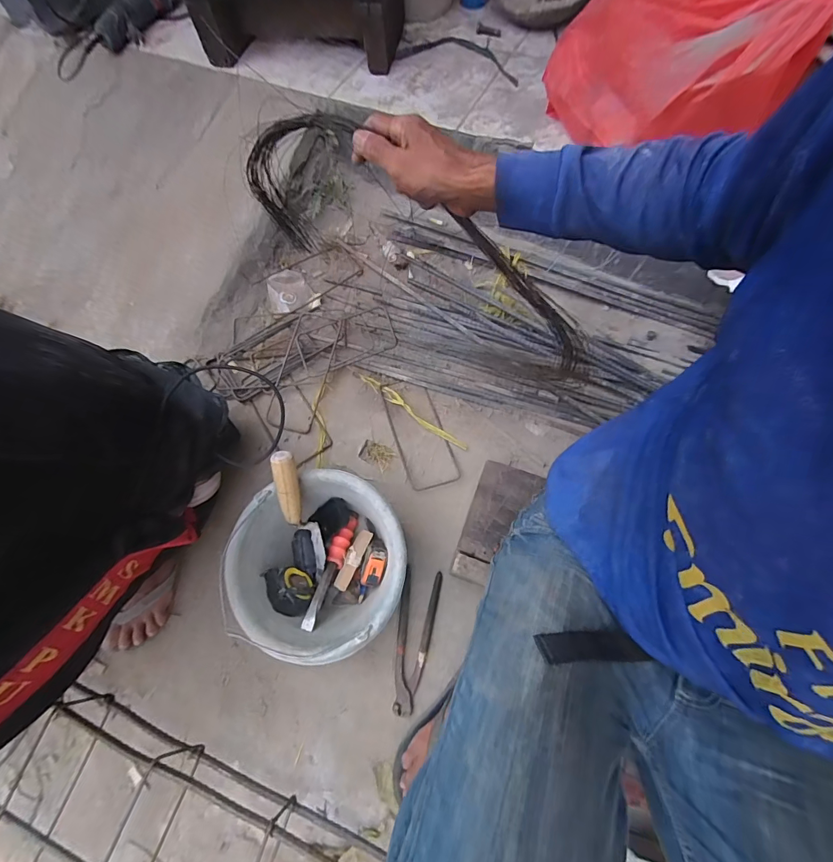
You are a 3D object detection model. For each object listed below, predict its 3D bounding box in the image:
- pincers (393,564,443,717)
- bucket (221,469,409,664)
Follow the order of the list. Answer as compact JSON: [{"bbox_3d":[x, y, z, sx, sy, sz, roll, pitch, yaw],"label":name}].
[{"bbox_3d":[-0.009,0.348,0.702,0.064,0.035,0.217,11,64,8],"label":"pincers"},{"bbox_3d":[-0.142,0.216,0.663,0.249,0.183,0.253,-1,63,2],"label":"bucket"}]

